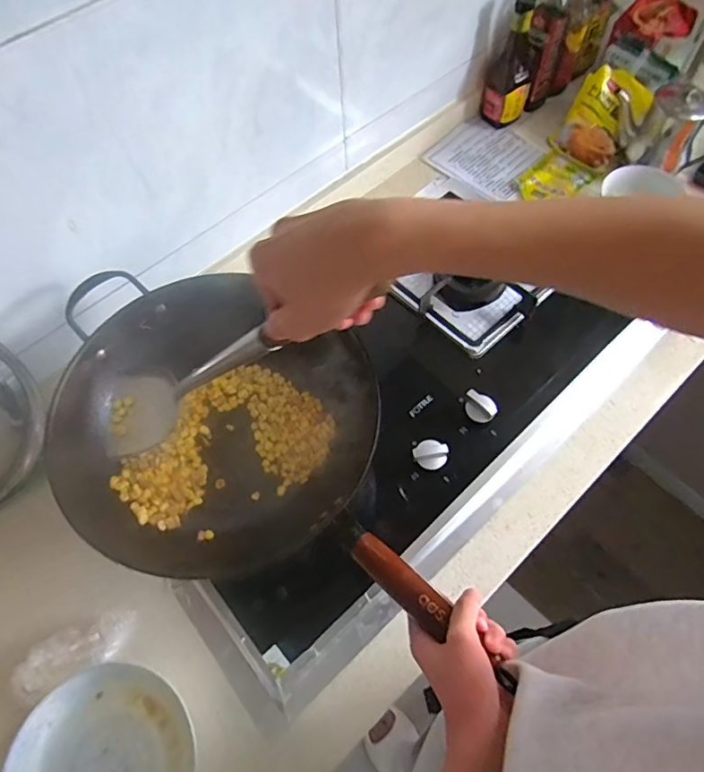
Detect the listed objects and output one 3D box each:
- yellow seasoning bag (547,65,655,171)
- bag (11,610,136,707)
[{"bbox_3d":[0.432,-0.464,0.894,0.120,0.145,0.042,41,38,12],"label":"yellow seasoning bag"},{"bbox_3d":[-0.321,0.303,0.587,0.136,0.027,0.057,-28,65,-11],"label":"bag"}]

